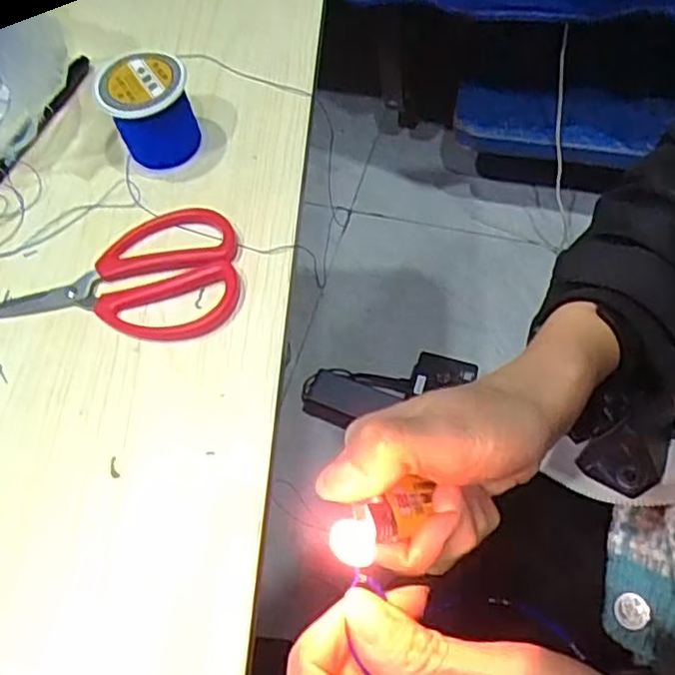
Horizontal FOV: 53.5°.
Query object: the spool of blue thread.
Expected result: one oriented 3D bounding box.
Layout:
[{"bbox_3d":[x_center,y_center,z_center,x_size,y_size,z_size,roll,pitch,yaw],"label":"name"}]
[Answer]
[{"bbox_3d":[-0.117,-0.141,0.424,0.052,0.055,0.051,-1,61,3],"label":"spool of blue thread"}]

